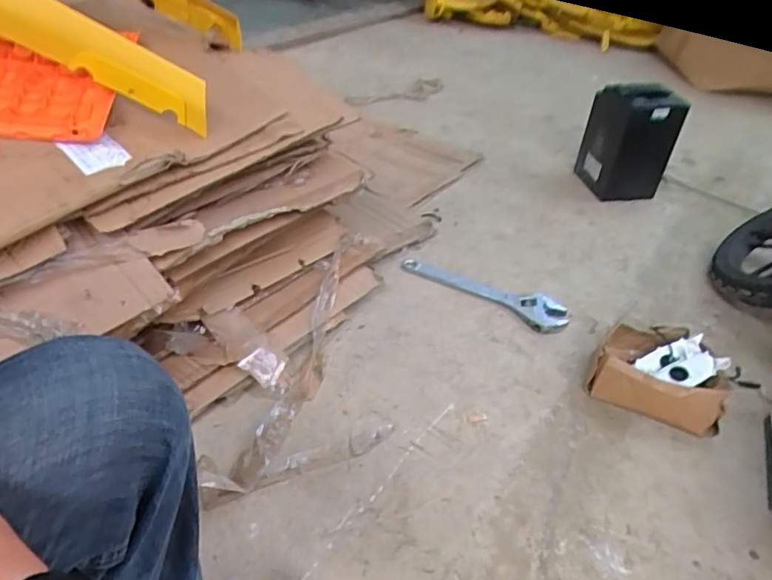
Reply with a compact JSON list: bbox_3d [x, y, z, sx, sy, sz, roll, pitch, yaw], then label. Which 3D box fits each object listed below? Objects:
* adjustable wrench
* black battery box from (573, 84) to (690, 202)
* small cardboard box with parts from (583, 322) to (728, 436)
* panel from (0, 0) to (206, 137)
[{"bbox_3d":[0.200,-0.003,1.124,0.338,0.021,0.086,27,44,24],"label":"adjustable wrench"},{"bbox_3d":[0.628,-0.388,1.446,0.171,0.270,0.159,-2,40,-8],"label":"black battery box"},{"bbox_3d":[0.457,0.134,0.941,0.196,0.086,0.168,18,41,15],"label":"small cardboard box with parts"},{"bbox_3d":[-0.575,-0.368,0.791,0.600,0.209,0.079,7,40,2],"label":"panel"}]

